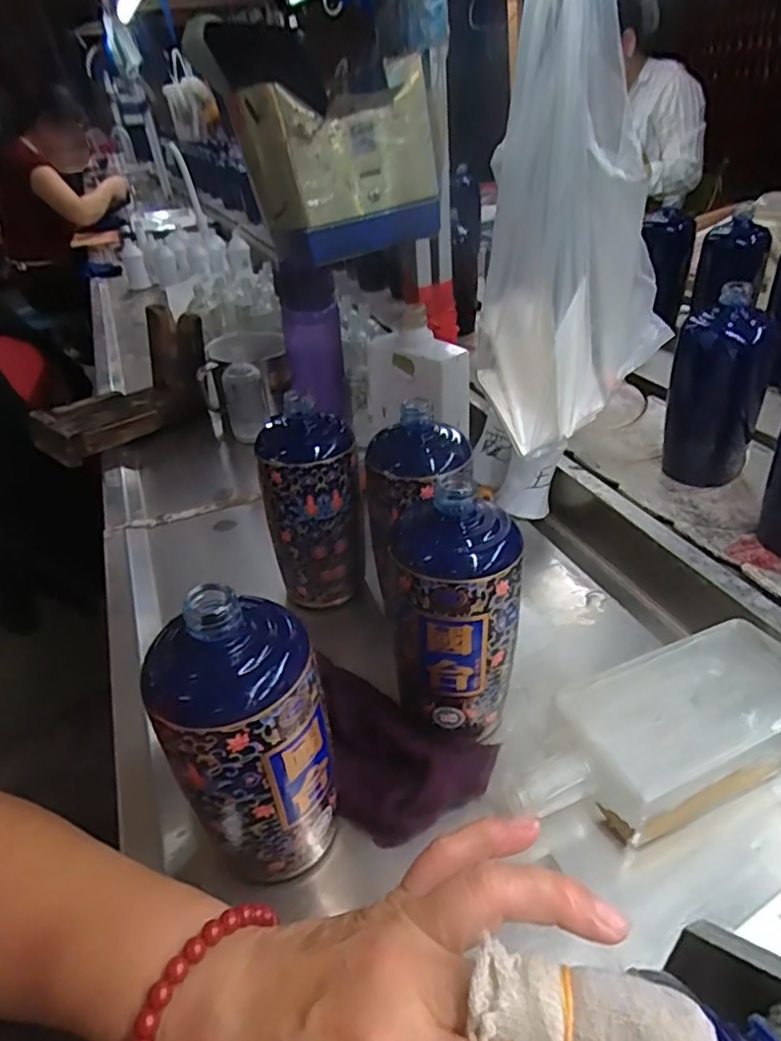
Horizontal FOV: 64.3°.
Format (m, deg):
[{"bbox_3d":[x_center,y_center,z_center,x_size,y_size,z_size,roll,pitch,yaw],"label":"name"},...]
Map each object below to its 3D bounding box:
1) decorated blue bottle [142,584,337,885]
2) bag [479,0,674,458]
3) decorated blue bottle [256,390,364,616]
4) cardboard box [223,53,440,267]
[{"bbox_3d":[-0.073,0.110,0.329,0.077,0.169,0.071,-18,37,-15],"label":"decorated blue bottle"},{"bbox_3d":[0.135,-0.219,0.445,0.166,0.301,0.062,-28,40,-26],"label":"bag"},{"bbox_3d":[-0.064,-0.015,0.531,0.078,0.174,0.067,-9,35,-2],"label":"decorated blue bottle"},{"bbox_3d":[-0.046,-0.321,0.568,0.167,0.127,0.095,-18,37,-14],"label":"cardboard box"}]

